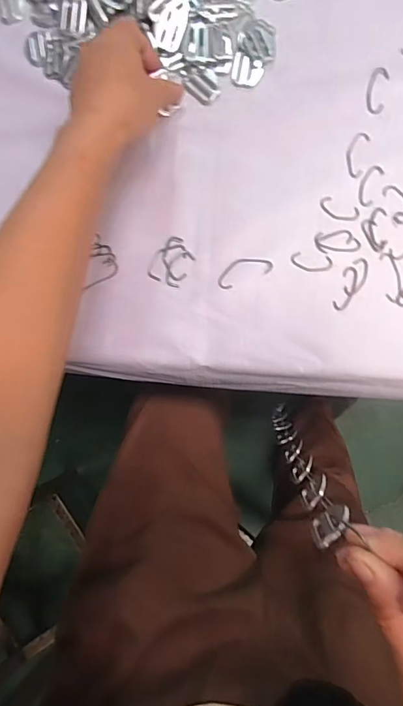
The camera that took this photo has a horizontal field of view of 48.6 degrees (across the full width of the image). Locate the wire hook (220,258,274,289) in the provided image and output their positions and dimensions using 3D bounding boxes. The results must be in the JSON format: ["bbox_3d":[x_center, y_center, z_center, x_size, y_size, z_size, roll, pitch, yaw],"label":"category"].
[{"bbox_3d":[0.035,-0.069,0.368,0.047,0.004,0.020,-22,85,4],"label":"wire hook"}]

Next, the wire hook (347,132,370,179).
[{"bbox_3d":[0.128,-0.164,0.367,0.016,0.004,0.039,15,88,6],"label":"wire hook"}]

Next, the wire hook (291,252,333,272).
[{"bbox_3d":[0.090,-0.074,0.365,0.033,0.004,0.014,10,88,6],"label":"wire hook"}]

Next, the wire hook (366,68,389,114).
[{"bbox_3d":[0.146,-0.218,0.369,0.015,0.004,0.039,11,88,6],"label":"wire hook"}]

